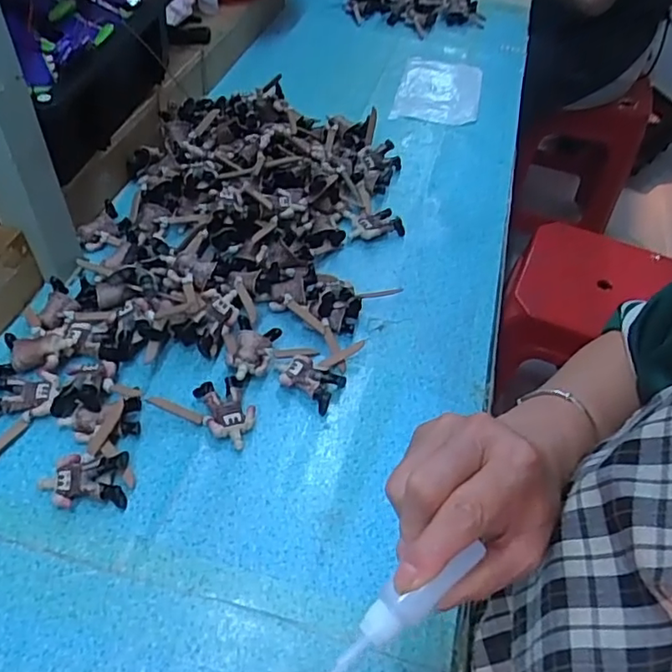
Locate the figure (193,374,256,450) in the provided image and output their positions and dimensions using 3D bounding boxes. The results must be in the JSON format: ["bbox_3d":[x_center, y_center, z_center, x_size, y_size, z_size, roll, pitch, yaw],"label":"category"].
[{"bbox_3d":[-0.081,0.058,0.456,0.041,0.017,0.056,-16,52,-19],"label":"figure"}]

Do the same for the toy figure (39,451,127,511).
[{"bbox_3d":[-0.176,0.101,0.408,0.058,0.020,0.034,0,49,-6],"label":"toy figure"}]

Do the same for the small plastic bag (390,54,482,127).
[{"bbox_3d":[0.154,-0.364,0.867,0.119,0.013,0.200,12,49,5],"label":"small plastic bag"}]

